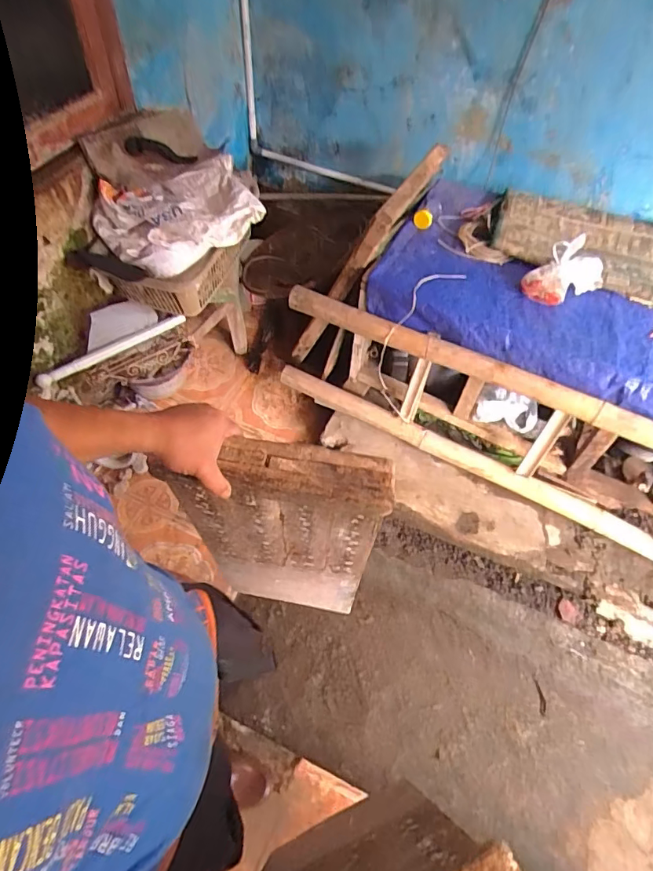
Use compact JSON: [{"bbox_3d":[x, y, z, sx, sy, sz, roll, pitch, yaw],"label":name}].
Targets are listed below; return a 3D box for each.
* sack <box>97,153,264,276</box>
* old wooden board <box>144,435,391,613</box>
[{"bbox_3d":[-0.424,-0.634,1.432,0.448,0.164,0.358,-29,62,-19],"label":"sack"},{"bbox_3d":[-0.078,0.214,0.878,0.295,0.731,0.057,9,60,0],"label":"old wooden board"}]

